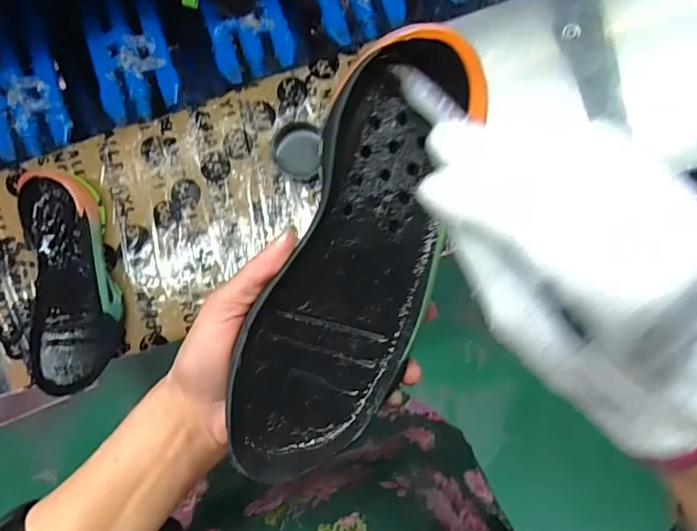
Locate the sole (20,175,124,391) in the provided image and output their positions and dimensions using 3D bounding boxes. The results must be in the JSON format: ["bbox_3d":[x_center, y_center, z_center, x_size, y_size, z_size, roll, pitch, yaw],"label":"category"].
[{"bbox_3d":[-0.299,0.019,0.561,0.096,0.042,0.234,-5,90,7],"label":"sole"}]

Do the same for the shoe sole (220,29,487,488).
[{"bbox_3d":[0.006,-0.001,0.276,0.087,0.048,0.232,17,97,-12],"label":"shoe sole"}]

